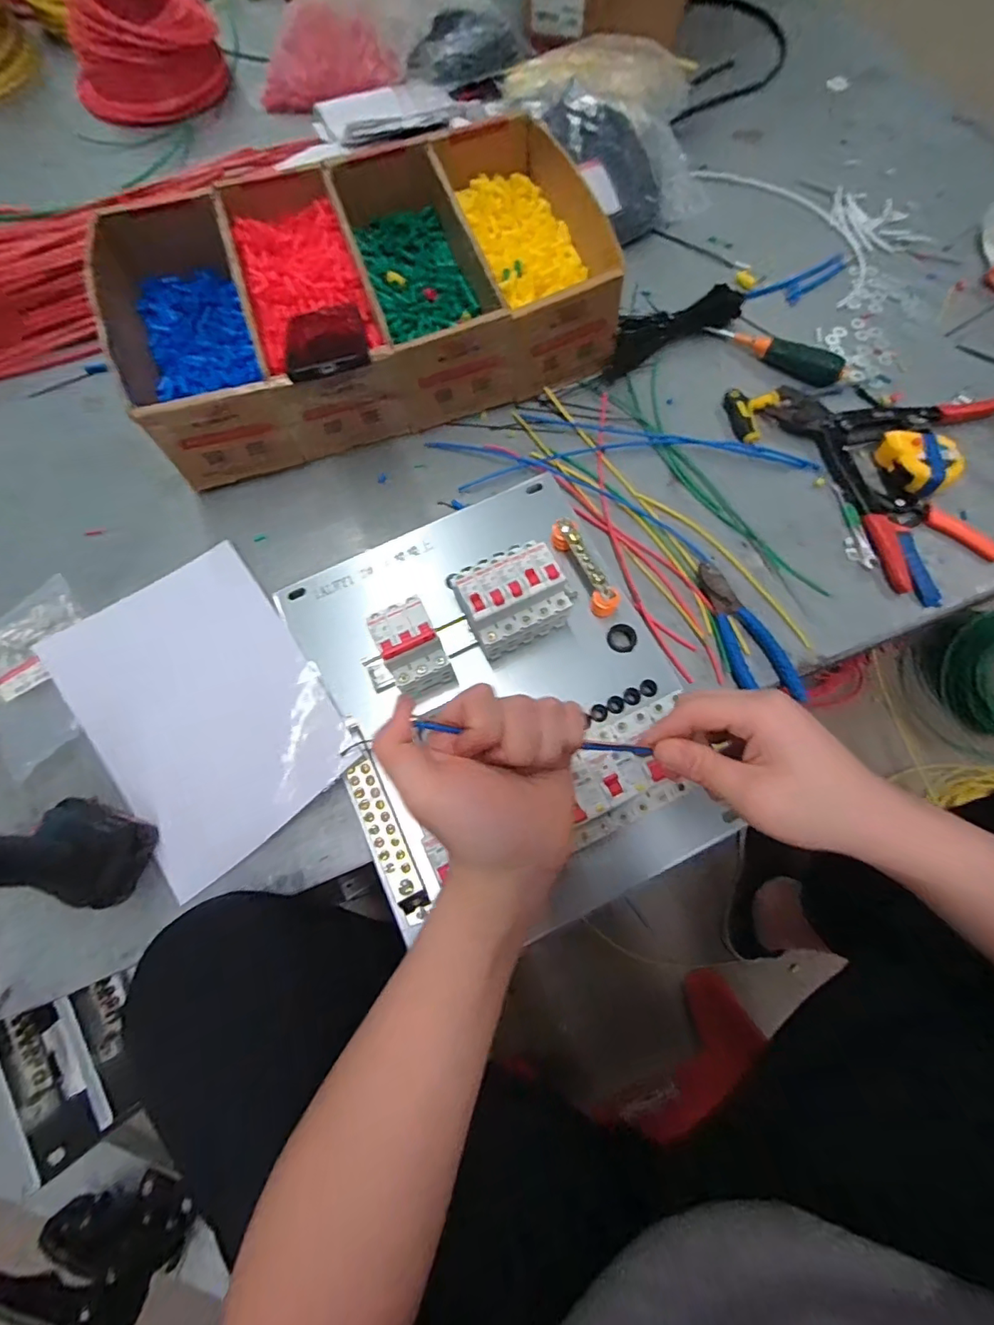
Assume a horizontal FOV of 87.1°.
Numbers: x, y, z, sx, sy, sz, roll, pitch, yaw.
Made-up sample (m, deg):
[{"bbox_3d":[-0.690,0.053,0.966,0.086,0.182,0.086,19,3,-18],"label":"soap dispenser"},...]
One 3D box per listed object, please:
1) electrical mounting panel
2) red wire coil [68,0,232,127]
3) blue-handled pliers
[{"bbox_3d":[0.002,0.017,0.465,0.313,0.074,0.400,-24,73,-7],"label":"electrical mounting panel"},{"bbox_3d":[-0.547,-0.954,0.802,0.233,0.106,0.174,-25,73,-7],"label":"red wire coil"},{"bbox_3d":[0.246,-0.032,0.513,0.055,0.012,0.149,-10,72,-2],"label":"blue-handled pliers"}]

